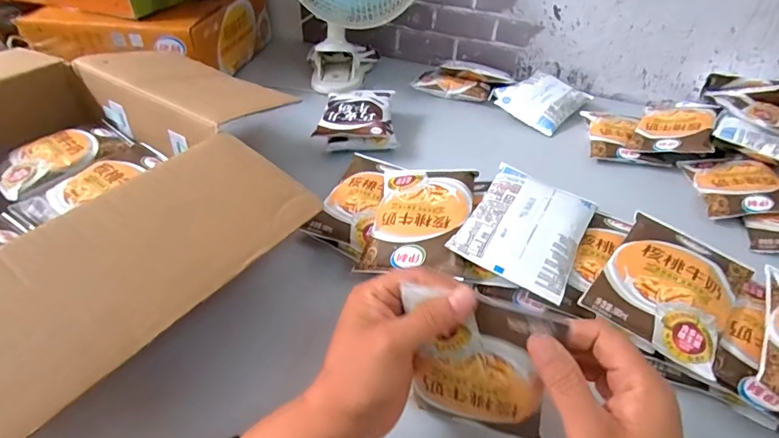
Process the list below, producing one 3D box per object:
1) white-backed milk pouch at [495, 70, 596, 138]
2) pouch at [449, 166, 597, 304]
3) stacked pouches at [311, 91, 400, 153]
[{"bbox_3d":[0.233,-0.191,0.748,0.119,0.032,0.121,31,49,29],"label":"white-backed milk pouch"},{"bbox_3d":[0.122,0.006,0.424,0.095,0.026,0.117,22,45,22],"label":"pouch"},{"bbox_3d":[-0.046,-0.141,0.670,0.109,0.037,0.114,0,41,-2],"label":"stacked pouches"}]

